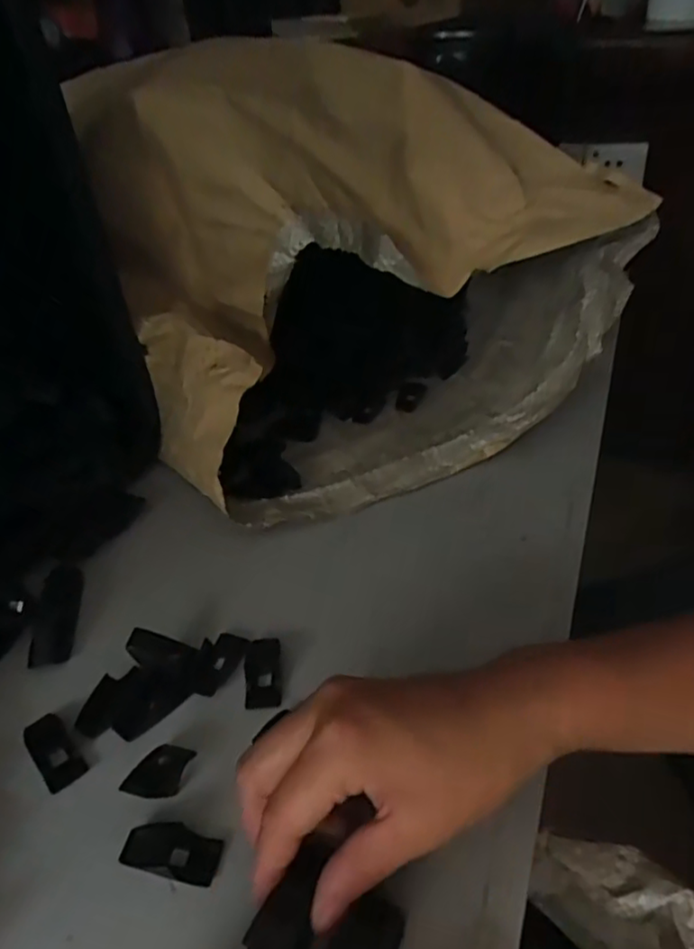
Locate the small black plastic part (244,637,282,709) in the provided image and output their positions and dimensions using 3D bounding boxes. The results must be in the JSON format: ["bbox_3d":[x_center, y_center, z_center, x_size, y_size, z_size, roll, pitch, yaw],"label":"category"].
[{"bbox_3d":[-0.045,0.104,0.343,0.019,0.004,0.042,-7,38,-2],"label":"small black plastic part"}]

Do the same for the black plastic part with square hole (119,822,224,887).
[{"bbox_3d":[-0.074,0.160,0.275,0.041,0.005,0.020,5,39,13],"label":"black plastic part with square hole"}]

